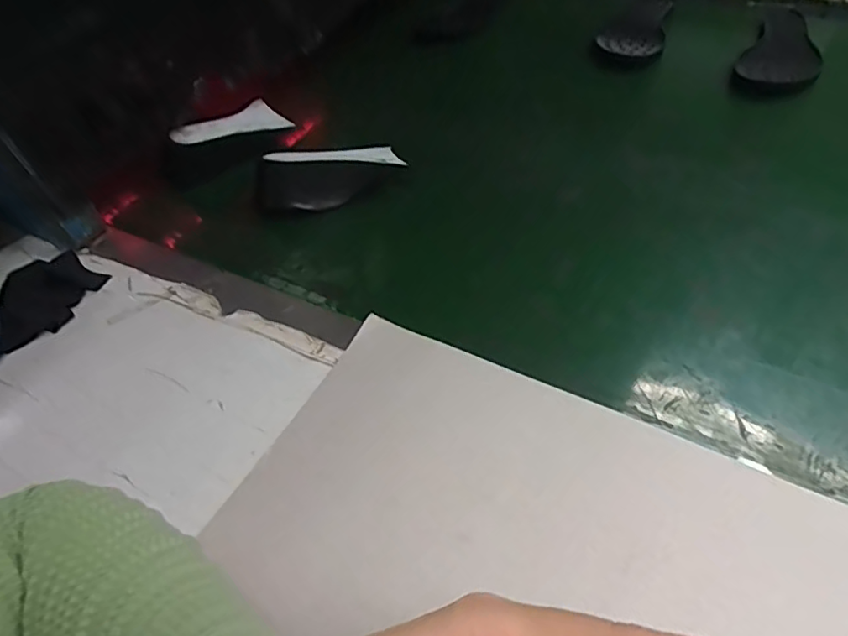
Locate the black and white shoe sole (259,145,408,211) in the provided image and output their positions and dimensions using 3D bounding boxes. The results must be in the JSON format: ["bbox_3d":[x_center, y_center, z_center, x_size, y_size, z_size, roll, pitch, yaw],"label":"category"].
[{"bbox_3d":[-0.097,-0.147,0.591,0.144,0.064,0.053,-17,50,-10],"label":"black and white shoe sole"}]

